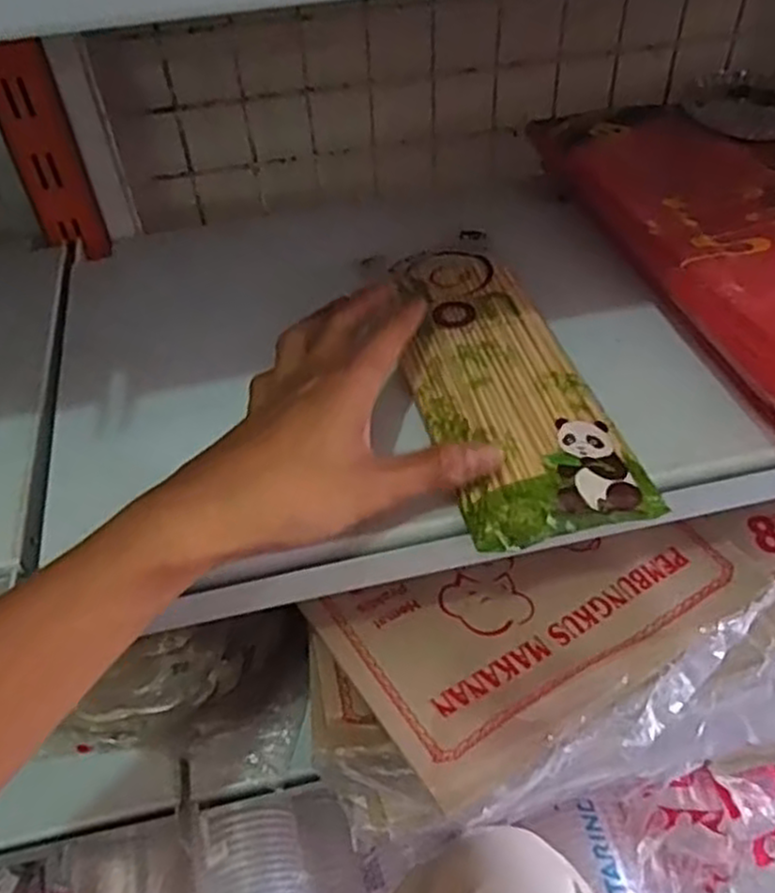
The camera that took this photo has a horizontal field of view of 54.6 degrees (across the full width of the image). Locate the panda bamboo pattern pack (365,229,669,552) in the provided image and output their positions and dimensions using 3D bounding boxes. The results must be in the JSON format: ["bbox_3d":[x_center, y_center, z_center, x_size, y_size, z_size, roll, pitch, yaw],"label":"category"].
[{"bbox_3d":[0.054,-0.045,0.412,0.085,0.017,0.225,-11,49,-8],"label":"panda bamboo pattern pack"}]

